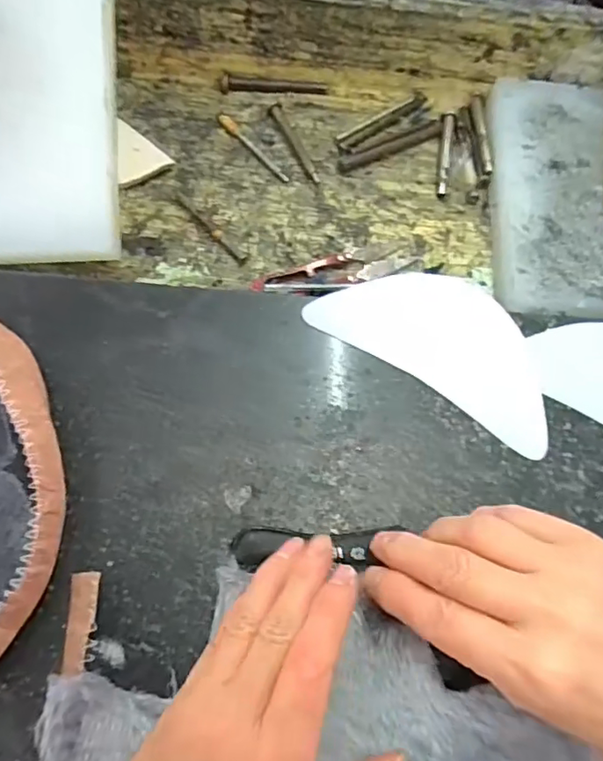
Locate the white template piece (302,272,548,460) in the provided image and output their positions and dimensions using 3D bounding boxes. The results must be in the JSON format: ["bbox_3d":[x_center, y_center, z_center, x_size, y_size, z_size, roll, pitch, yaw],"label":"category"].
[{"bbox_3d":[0.086,-0.027,0.324,0.147,0.005,0.079,32,68,11],"label":"white template piece"}]

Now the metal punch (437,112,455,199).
[{"bbox_3d":[0.109,-0.174,0.419,0.010,0.009,0.082,11,65,1],"label":"metal punch"}]

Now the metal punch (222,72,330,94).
[{"bbox_3d":[-0.021,-0.237,0.438,0.084,0.008,0.015,2,65,-3],"label":"metal punch"}]

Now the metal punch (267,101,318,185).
[{"bbox_3d":[-0.005,-0.180,0.411,0.011,0.009,0.075,-23,69,-13],"label":"metal punch"}]

